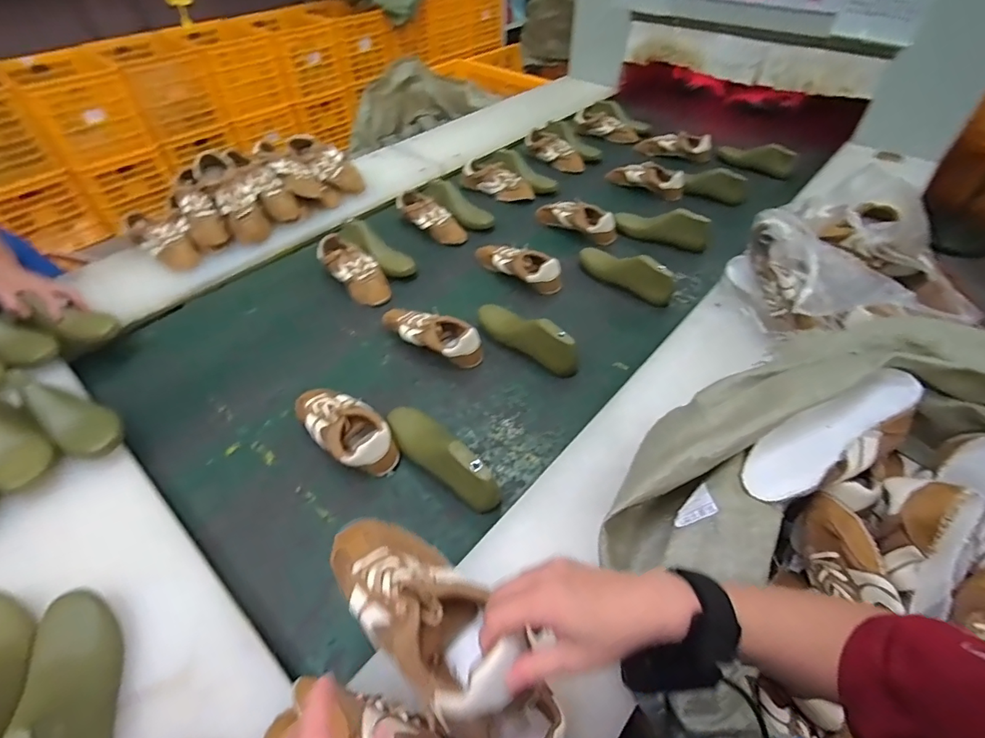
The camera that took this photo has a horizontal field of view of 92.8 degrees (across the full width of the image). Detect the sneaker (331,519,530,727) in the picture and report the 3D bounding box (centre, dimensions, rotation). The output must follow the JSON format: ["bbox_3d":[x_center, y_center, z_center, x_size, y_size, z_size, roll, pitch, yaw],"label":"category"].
[{"bbox_3d":[-0.064,0.195,0.396,0.086,0.067,0.209,-35,39,-26],"label":"sneaker"}]

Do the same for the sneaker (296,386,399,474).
[{"bbox_3d":[-0.245,0.089,0.767,0.225,0.068,0.096,36,58,28],"label":"sneaker"}]

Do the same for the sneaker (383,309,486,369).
[{"bbox_3d":[-0.125,-0.074,0.913,0.233,0.064,0.080,24,53,20],"label":"sneaker"}]

